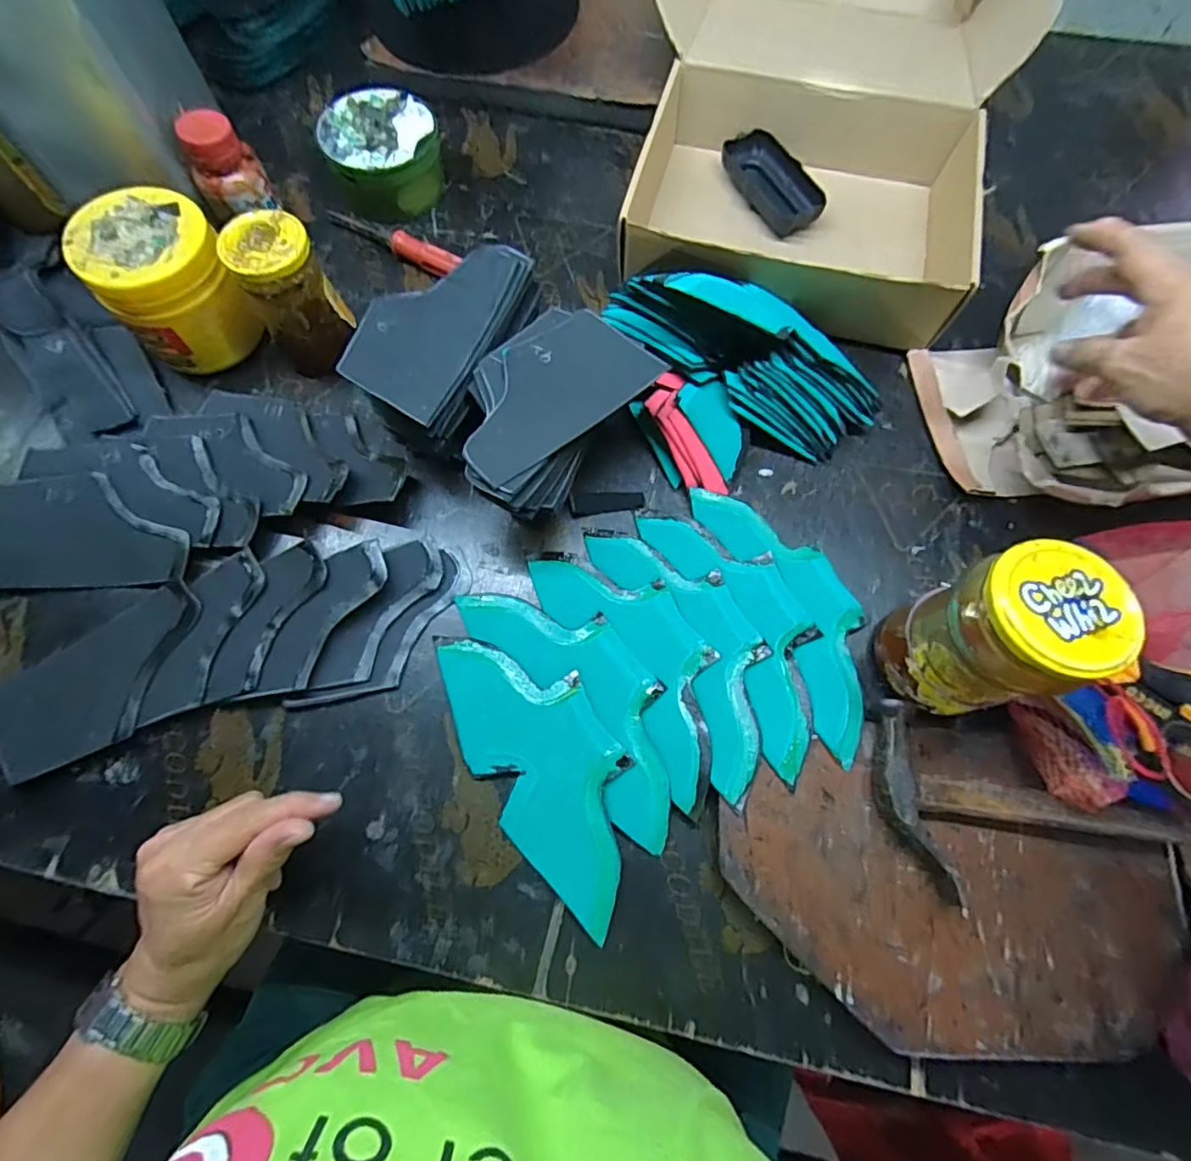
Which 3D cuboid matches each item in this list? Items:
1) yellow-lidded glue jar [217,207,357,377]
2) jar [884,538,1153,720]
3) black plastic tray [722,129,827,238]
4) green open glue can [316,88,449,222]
[{"bbox_3d":[-0.228,-0.212,0.438,0.060,0.107,0.055,0,72,-1],"label":"yellow-lidded glue jar"},{"bbox_3d":[0.230,0.033,0.336,0.071,0.116,0.075,-15,72,-6],"label":"jar"},{"bbox_3d":[0.166,-0.373,0.540,0.057,0.021,0.112,-30,75,-10],"label":"black plastic tray"},{"bbox_3d":[-0.192,-0.391,0.527,0.100,0.052,0.106,0,72,-1],"label":"green open glue can"}]

